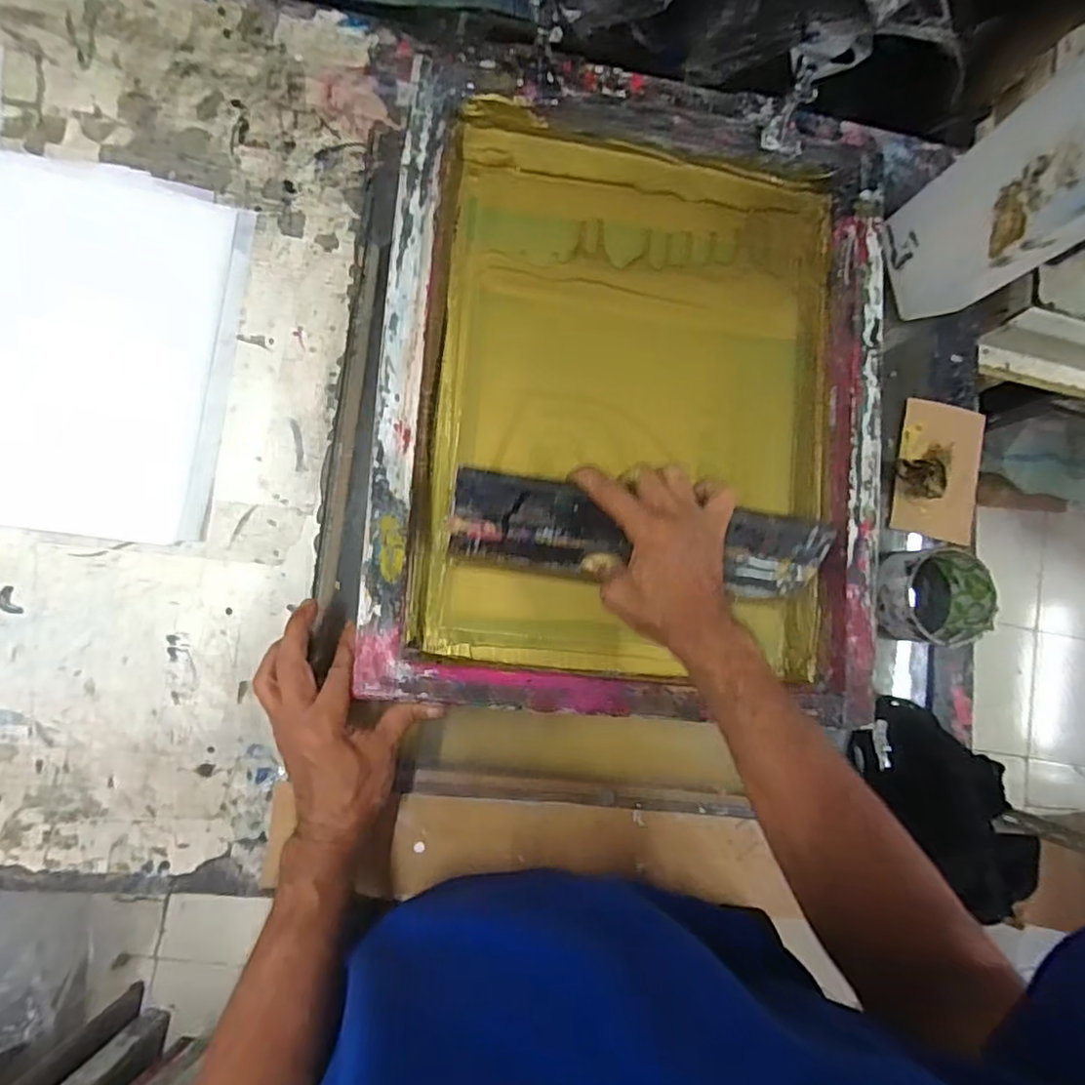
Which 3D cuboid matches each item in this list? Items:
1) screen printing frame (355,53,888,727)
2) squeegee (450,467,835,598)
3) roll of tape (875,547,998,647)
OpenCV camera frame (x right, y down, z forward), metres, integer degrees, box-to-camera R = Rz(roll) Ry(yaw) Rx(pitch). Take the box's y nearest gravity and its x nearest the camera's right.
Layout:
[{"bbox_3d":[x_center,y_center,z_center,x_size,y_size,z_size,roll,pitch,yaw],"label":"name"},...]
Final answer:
[{"bbox_3d":[0.076,-0.127,0.504,0.402,0.048,0.512,5,85,-8],"label":"screen printing frame"},{"bbox_3d":[0.071,-0.005,0.468,0.301,0.052,0.062,7,85,-7],"label":"squeegee"},{"bbox_3d":[0.334,0.046,0.528,0.083,0.045,0.077,-3,86,-8],"label":"roll of tape"}]

